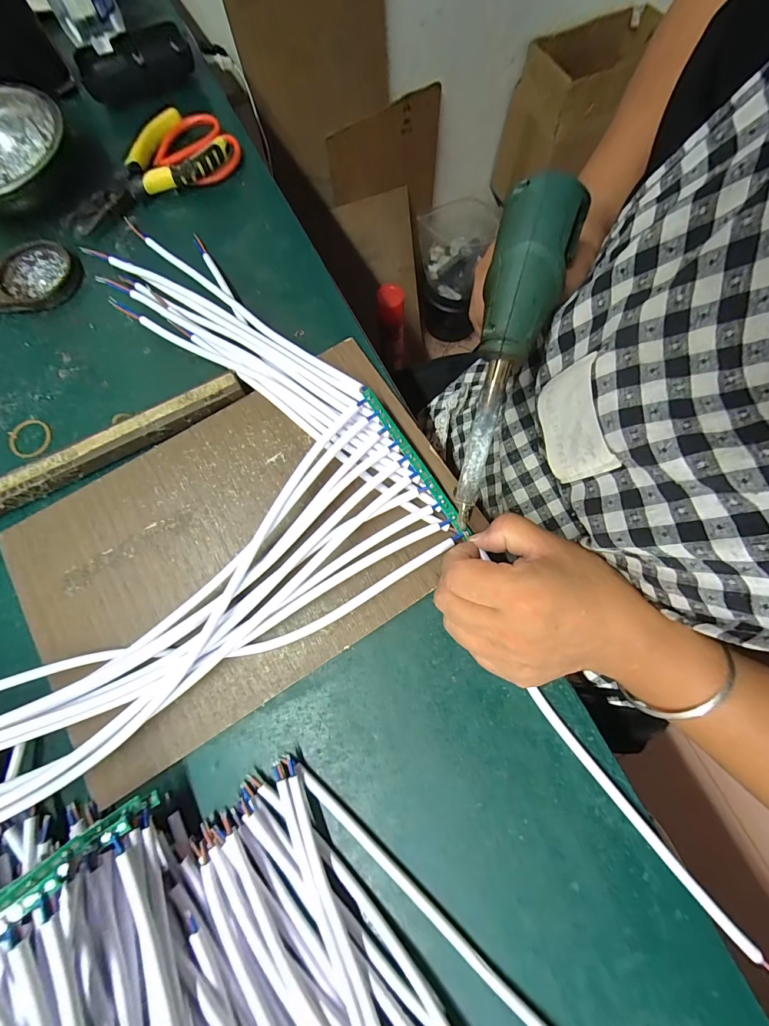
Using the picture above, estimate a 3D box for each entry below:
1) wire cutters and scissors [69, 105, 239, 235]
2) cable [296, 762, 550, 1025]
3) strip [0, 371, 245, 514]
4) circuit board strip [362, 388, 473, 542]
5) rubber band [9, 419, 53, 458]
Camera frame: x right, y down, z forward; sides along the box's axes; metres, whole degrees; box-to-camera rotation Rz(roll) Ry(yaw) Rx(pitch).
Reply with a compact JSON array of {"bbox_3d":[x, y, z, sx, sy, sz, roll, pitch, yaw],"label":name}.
[{"bbox_3d":[-0.223,-0.322,0.338,0.168,0.023,0.069,-30,78,-6],"label":"wire cutters and scissors"},{"bbox_3d":[0.050,0.248,0.199,0.275,0.005,0.012,41,80,10],"label":"cable"},{"bbox_3d":[-0.204,-0.052,0.268,0.206,0.014,0.022,-29,78,-6],"label":"strip"},{"bbox_3d":[0.021,-0.036,0.252,0.007,0.004,0.125,-33,83,-7],"label":"circuit board strip"},{"bbox_3d":[-0.276,-0.059,0.282,0.034,0.004,0.031,0,76,1],"label":"rubber band"}]

